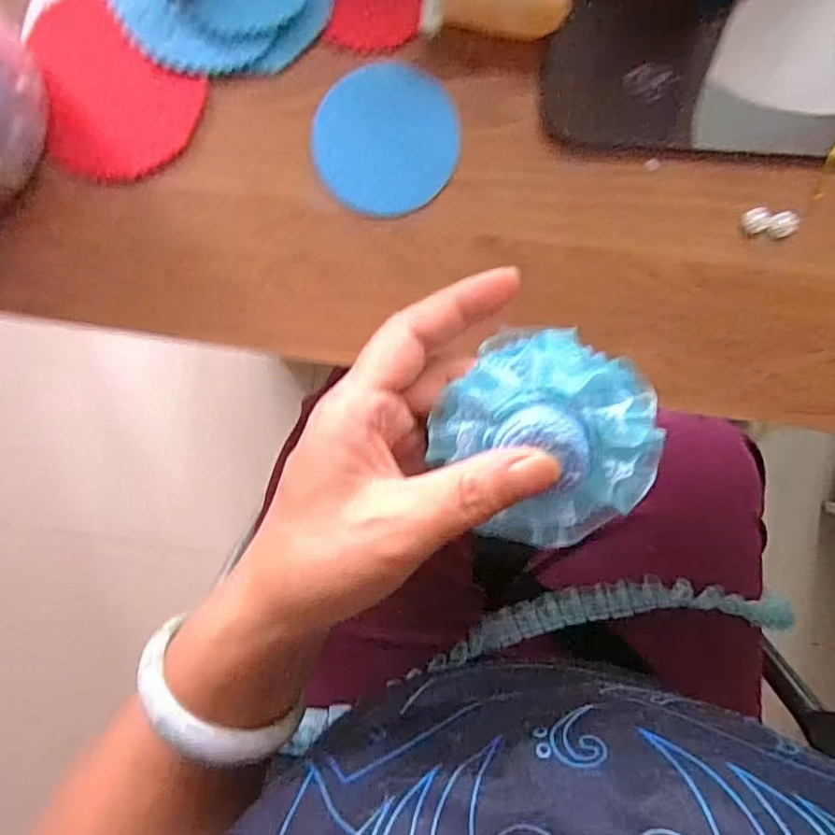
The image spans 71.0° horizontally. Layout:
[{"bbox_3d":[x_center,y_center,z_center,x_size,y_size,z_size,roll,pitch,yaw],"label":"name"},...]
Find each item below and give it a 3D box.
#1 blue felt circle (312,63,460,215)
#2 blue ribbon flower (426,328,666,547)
[{"bbox_3d":[-0.012,-0.112,0.236,0.057,0.004,0.058,-2,96,1],"label":"blue felt circle"},{"bbox_3d":[0.045,0.009,0.205,0.074,0.025,0.073,0,96,1],"label":"blue ribbon flower"}]

